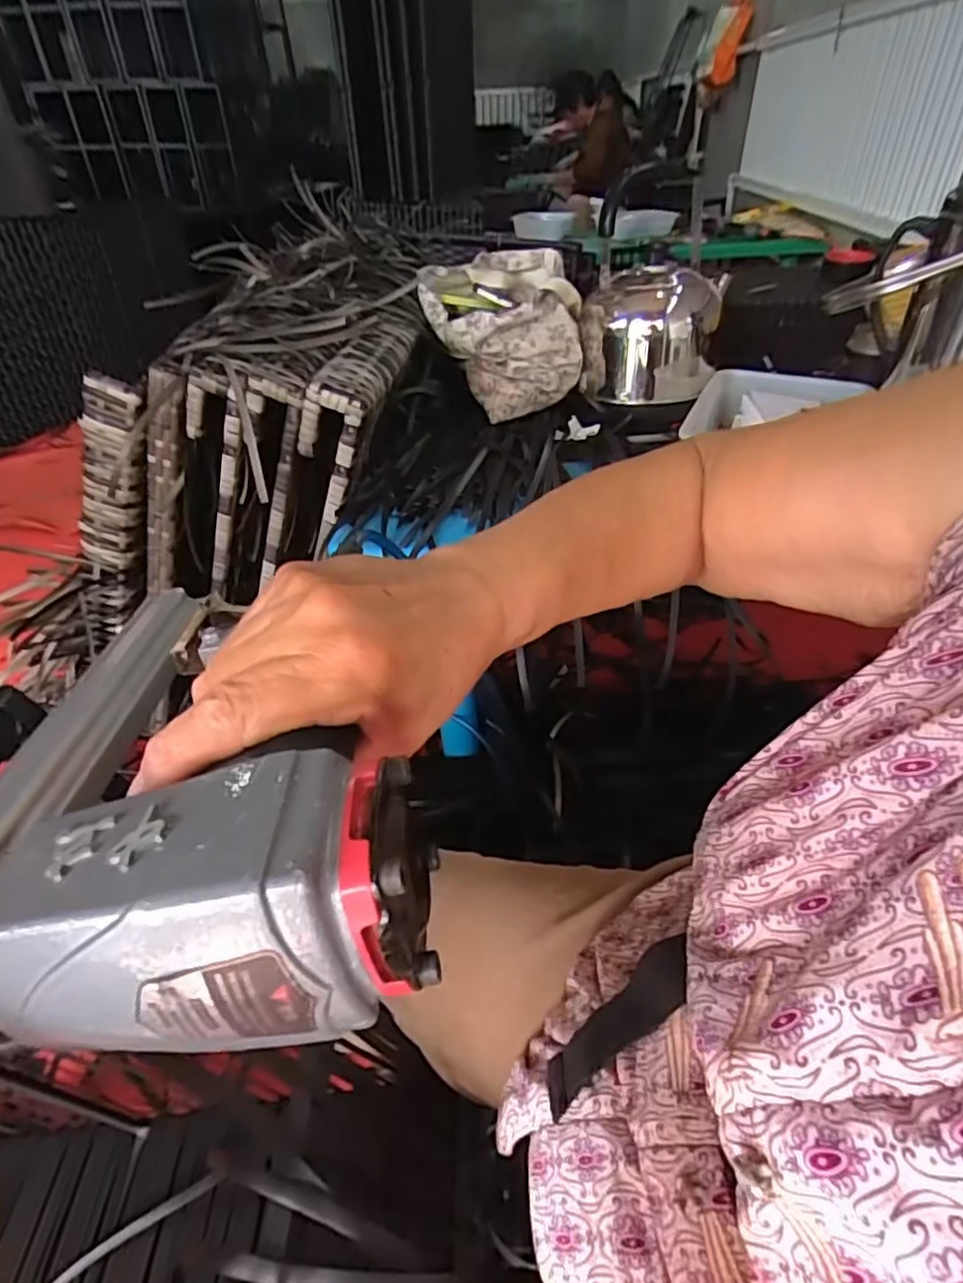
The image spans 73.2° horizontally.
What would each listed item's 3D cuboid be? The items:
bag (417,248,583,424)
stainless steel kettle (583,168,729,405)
[{"bbox_3d":[0.029,-0.452,0.962,0.220,0.167,0.234,-5,41,-4],"label":"bag"},{"bbox_3d":[0.250,-0.463,0.954,0.188,0.150,0.229,9,42,12],"label":"stainless steel kettle"}]

